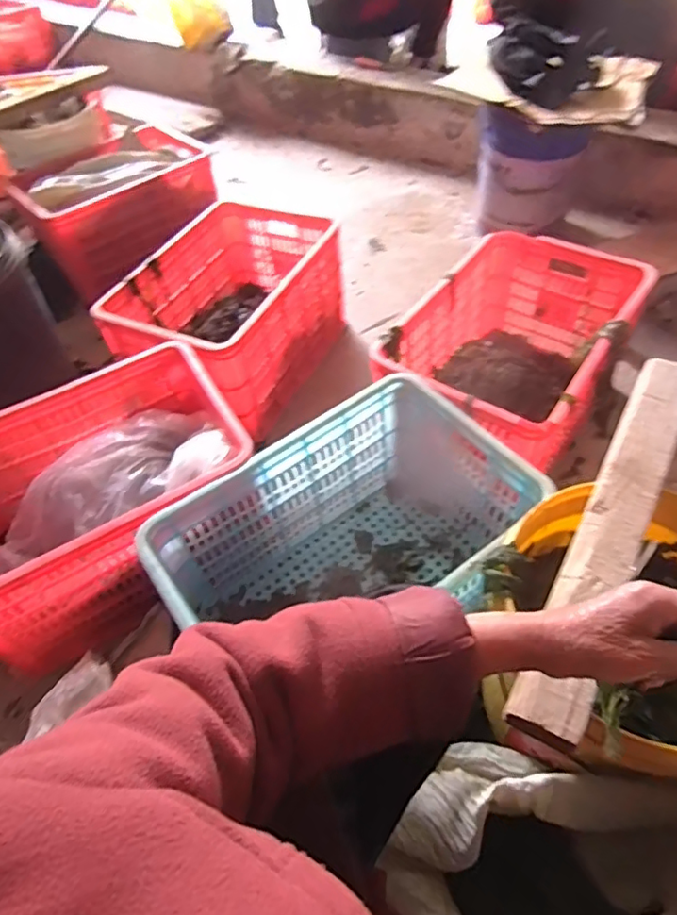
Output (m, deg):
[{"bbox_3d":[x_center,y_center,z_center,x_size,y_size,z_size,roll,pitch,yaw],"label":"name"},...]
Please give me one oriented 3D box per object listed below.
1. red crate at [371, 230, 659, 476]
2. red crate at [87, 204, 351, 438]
[{"bbox_3d":[0.359,-0.196,1.180,0.361,0.282,0.548,29,59,25],"label":"red crate"},{"bbox_3d":[-0.248,-0.365,1.373,0.386,0.279,0.601,18,55,18],"label":"red crate"}]

